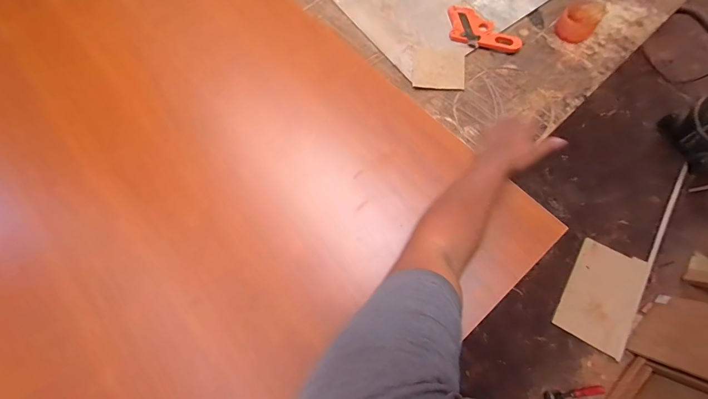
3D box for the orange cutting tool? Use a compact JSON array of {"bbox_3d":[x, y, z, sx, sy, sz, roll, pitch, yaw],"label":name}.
[{"bbox_3d":[0.286,-0.384,0.719,0.099,0.019,0.187,-43,75,-10],"label":"orange cutting tool"}]

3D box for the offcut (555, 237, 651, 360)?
[{"bbox_3d":[1.025,0.393,1.287,0.259,0.017,0.414,29,72,16],"label":"offcut"}]

